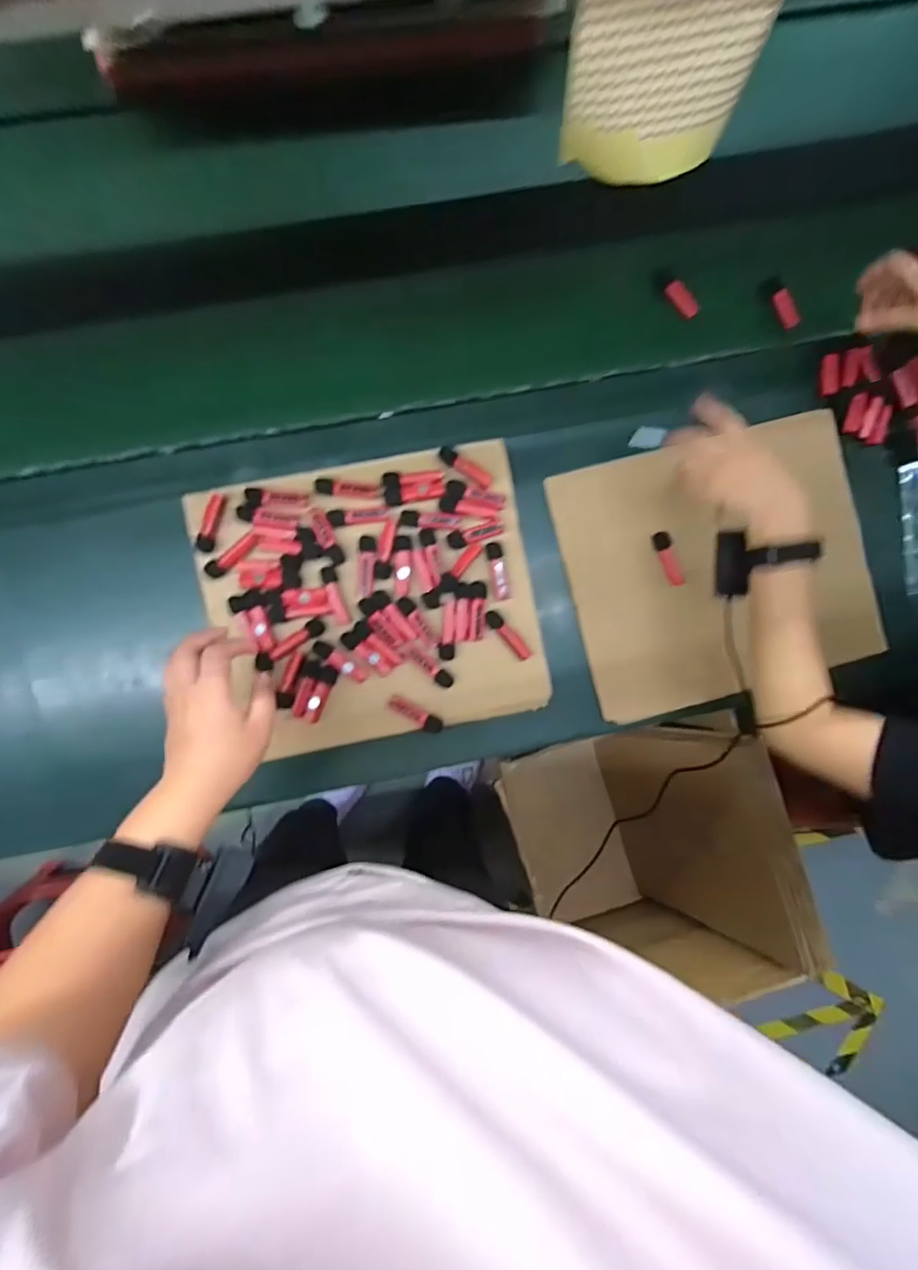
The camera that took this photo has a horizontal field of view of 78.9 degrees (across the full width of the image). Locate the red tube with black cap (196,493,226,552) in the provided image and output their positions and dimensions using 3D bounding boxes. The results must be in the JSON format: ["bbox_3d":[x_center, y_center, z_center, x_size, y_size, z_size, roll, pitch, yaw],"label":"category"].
[{"bbox_3d":[-0.263,-0.119,0.591,0.016,0.010,0.062,19,93,-1],"label":"red tube with black cap"}]

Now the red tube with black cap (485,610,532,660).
[{"bbox_3d":[0.054,0.000,0.618,0.016,0.016,0.065,-41,93,2],"label":"red tube with black cap"}]

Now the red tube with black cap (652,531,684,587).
[{"bbox_3d":[0.242,-0.088,0.646,0.020,0.013,0.065,-24,93,1],"label":"red tube with black cap"}]

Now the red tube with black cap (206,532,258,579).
[{"bbox_3d":[-0.240,-0.085,0.591,0.068,0.012,0.017,-36,93,2],"label":"red tube with black cap"}]

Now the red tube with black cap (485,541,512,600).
[{"bbox_3d":[0.044,-0.070,0.609,0.020,0.014,0.063,-9,93,0],"label":"red tube with black cap"}]

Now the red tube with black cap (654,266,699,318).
[{"bbox_3d":[0.255,-0.401,0.653,0.017,0.013,0.067,-39,93,2],"label":"red tube with black cap"}]

